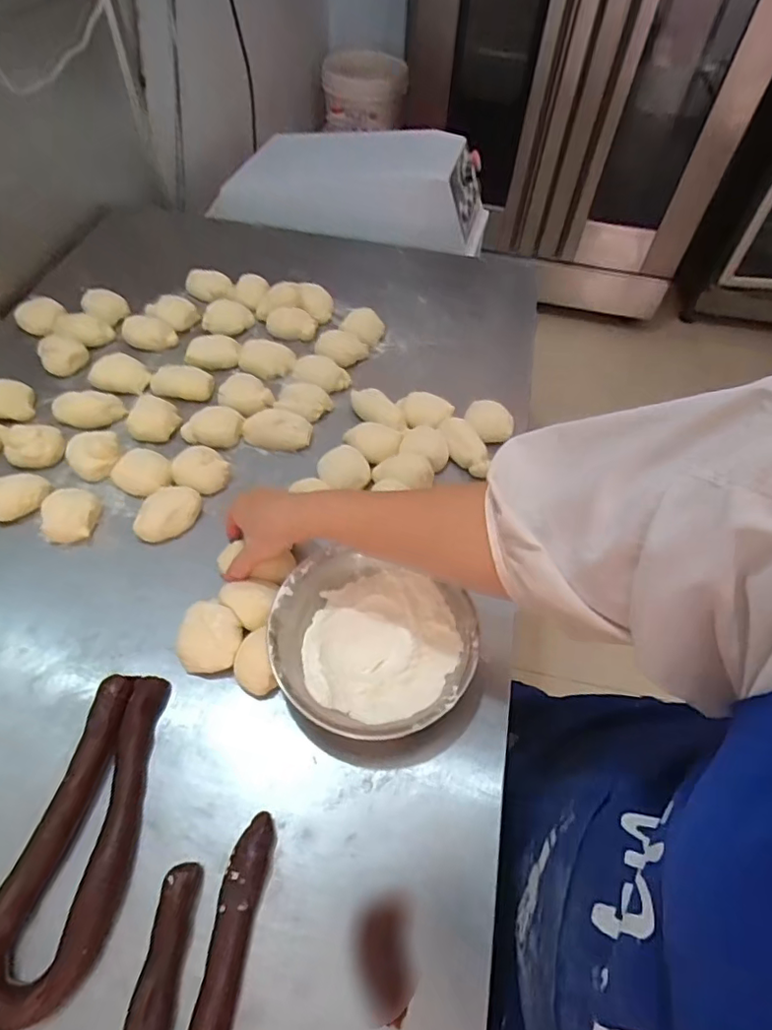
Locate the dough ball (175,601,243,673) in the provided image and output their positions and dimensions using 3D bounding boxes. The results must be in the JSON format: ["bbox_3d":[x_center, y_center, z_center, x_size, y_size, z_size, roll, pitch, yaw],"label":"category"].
[{"bbox_3d":[-0.171,0.118,0.543,0.060,0.034,0.062,1,55,-2],"label":"dough ball"}]

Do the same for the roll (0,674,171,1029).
[{"bbox_3d":[-0.234,0.248,0.446,0.080,0.032,0.237,10,55,5],"label":"roll"}]

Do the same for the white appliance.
[{"bbox_3d":[-0.068,-0.669,1.165,0.553,0.177,0.201,13,55,6],"label":"white appliance"}]

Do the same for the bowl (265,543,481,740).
[{"bbox_3d":[-0.013,0.120,0.533,0.188,0.050,0.180,1,55,-2],"label":"bowl"}]

